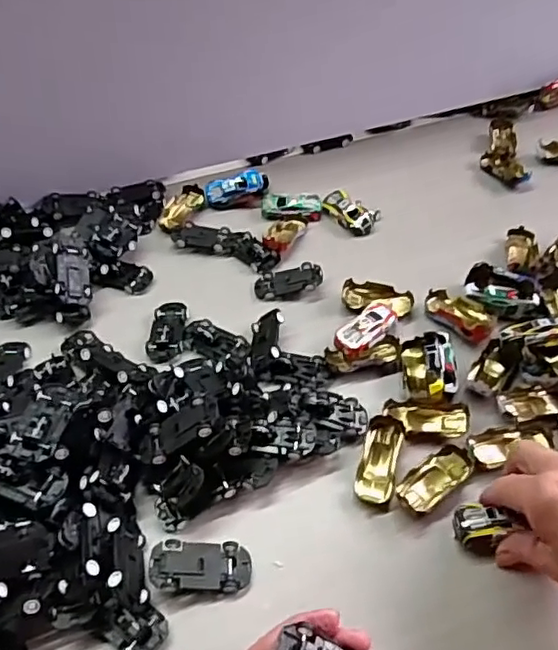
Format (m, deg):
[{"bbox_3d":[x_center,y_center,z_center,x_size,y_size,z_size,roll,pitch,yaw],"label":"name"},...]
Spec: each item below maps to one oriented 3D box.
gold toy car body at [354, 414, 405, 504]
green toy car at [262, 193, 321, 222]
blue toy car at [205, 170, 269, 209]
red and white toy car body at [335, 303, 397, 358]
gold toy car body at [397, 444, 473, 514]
[{"bbox_3d":[0.075,0.098,0.440,0.027,0.019,0.062,12,50,12],"label":"gold toy car body"},{"bbox_3d":[0.014,-0.126,0.632,0.061,0.015,0.025,1,49,2],"label":"green toy car"},{"bbox_3d":[-0.046,-0.149,0.652,0.068,0.018,0.031,-15,50,-11],"label":"blue toy car"},{"bbox_3d":[0.077,0.003,0.517,0.030,0.015,0.062,35,58,28],"label":"red and white toy car body"},{"bbox_3d":[0.111,0.110,0.429,0.063,0.015,0.028,-33,56,-24],"label":"gold toy car body"}]

